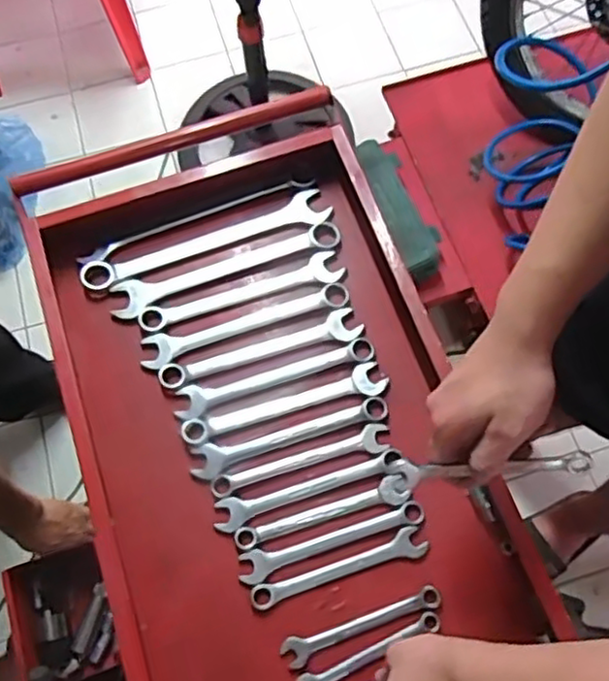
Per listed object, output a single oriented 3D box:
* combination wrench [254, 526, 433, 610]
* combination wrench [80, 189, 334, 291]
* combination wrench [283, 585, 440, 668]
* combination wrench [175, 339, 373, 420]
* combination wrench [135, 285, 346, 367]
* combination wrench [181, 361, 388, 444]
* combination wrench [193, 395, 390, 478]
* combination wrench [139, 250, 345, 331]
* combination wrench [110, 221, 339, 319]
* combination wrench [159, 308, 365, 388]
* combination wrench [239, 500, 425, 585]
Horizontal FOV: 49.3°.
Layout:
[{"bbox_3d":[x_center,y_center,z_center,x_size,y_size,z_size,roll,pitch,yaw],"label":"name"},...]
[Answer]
[{"bbox_3d":[0.032,0.207,0.604,0.164,0.004,0.025,-18,70,-5],"label":"combination wrench"},{"bbox_3d":[-0.106,-0.108,0.723,0.272,0.012,0.040,-19,70,-5],"label":"combination wrench"},{"bbox_3d":[0.051,0.251,0.583,0.144,0.006,0.023,-19,70,-5],"label":"combination wrench"},{"bbox_3d":[-0.030,0.036,0.679,0.203,0.008,0.031,-18,70,-5],"label":"combination wrench"},{"bbox_3d":[-0.062,-0.019,0.696,0.221,0.008,0.033,-18,70,-5],"label":"combination wrench"},{"bbox_3d":[-0.019,0.066,0.662,0.203,0.009,0.032,-18,70,-5],"label":"combination wrench"},{"bbox_3d":[-0.015,0.092,0.654,0.195,0.005,0.031,-18,70,-5],"label":"combination wrench"},{"bbox_3d":[-0.066,-0.049,0.701,0.215,0.009,0.034,-18,70,-5],"label":"combination wrench"},{"bbox_3d":[-0.082,-0.075,0.710,0.247,0.010,0.040,-17,70,-4],"label":"combination wrench"},{"bbox_3d":[-0.045,0.008,0.687,0.209,0.012,0.034,-15,70,-4],"label":"combination wrench"},{"bbox_3d":[0.025,0.183,0.613,0.175,0.004,0.025,-18,70,-5],"label":"combination wrench"}]

